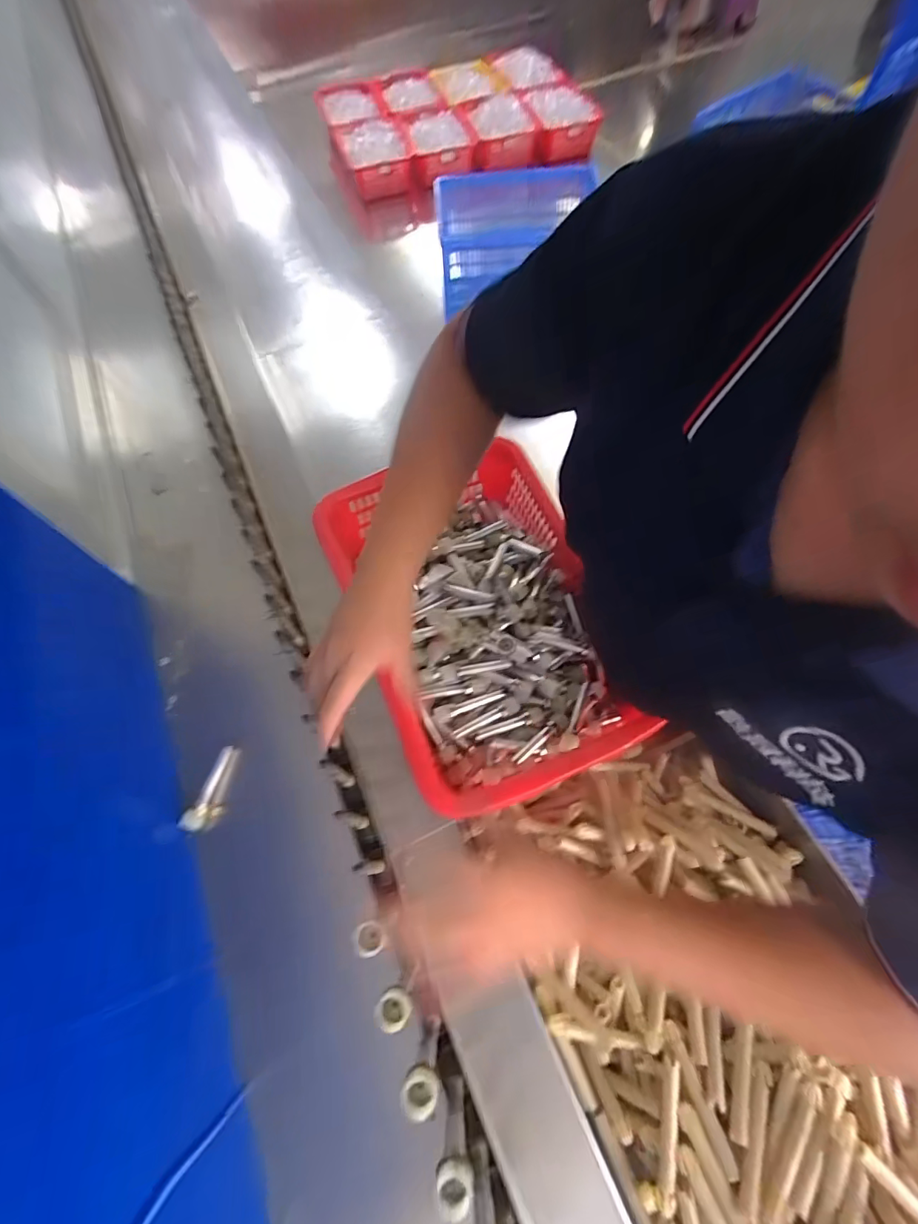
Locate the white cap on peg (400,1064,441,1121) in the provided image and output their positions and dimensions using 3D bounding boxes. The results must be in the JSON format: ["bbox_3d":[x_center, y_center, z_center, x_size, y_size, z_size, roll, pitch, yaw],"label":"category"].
[{"bbox_3d":[-0.028,0.343,0.352,0.026,0.015,0.027,-1,64,3],"label":"white cap on peg"}]

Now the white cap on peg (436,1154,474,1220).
[{"bbox_3d":[-0.002,0.384,0.330,0.024,0.014,0.025,-1,64,3],"label":"white cap on peg"}]

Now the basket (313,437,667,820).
[{"bbox_3d":[0.036,0.019,0.707,0.317,0.105,0.455,-23,65,-8],"label":"basket"}]

